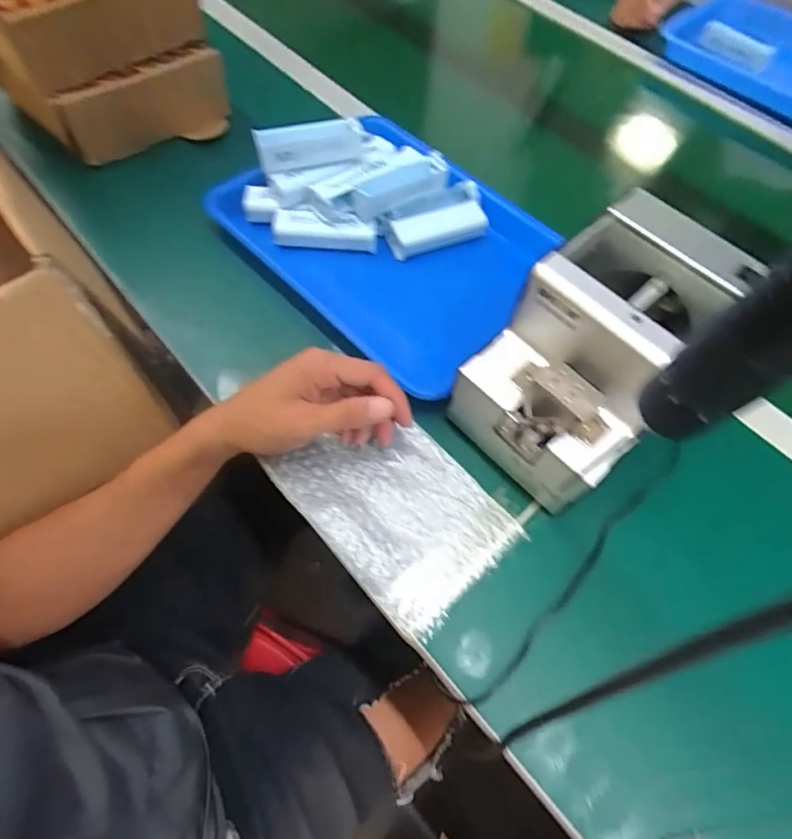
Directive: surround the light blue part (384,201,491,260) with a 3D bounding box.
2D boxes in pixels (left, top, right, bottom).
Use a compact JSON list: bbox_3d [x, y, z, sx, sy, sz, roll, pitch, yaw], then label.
[{"bbox_3d":[0.046,-0.202,0.506,0.108,0.028,0.034,-19,65,-13],"label":"light blue part"}]

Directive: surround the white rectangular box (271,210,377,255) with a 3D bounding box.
[{"bbox_3d":[-0.074,-0.195,0.493,0.106,0.026,0.026,4,63,-1],"label":"white rectangular box"}]

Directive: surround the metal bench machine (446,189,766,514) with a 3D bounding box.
[{"bbox_3d":[0.148,-0.043,0.362,0.175,0.148,0.122,-38,71,-20],"label":"metal bench machine"}]

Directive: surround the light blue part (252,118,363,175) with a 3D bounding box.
[{"bbox_3d":[-0.086,-0.272,0.474,0.101,0.036,0.028,-15,64,-11],"label":"light blue part"}]

